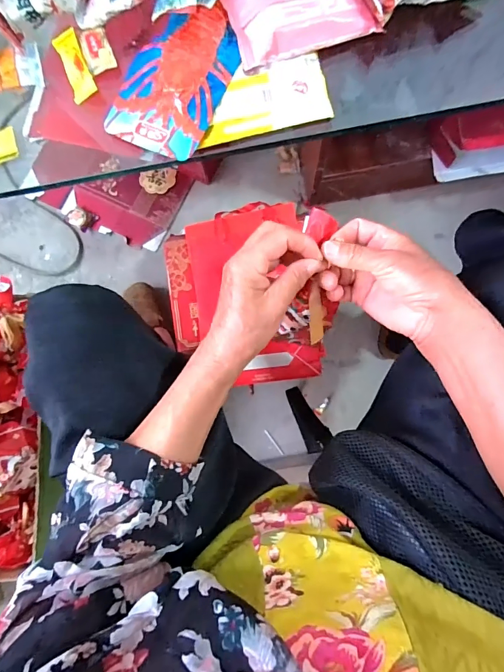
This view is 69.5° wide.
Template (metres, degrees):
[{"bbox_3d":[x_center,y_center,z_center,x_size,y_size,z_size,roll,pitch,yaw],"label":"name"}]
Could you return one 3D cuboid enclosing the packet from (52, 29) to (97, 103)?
[{"bbox_3d":[-0.178,-0.273,0.365,0.025,0.011,0.071,-20,82,1],"label":"packet"}]

